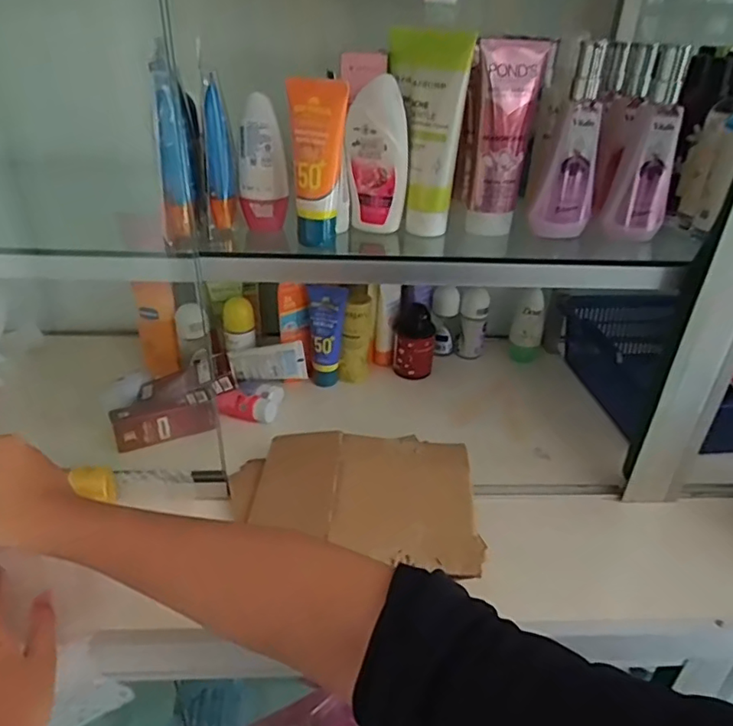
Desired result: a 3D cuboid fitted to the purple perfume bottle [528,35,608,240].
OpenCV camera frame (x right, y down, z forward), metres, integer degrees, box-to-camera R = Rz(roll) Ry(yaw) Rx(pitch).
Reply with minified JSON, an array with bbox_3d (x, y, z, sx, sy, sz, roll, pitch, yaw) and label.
[{"bbox_3d":[0.183,-0.187,0.498,0.046,0.153,0.024,19,36,23],"label":"purple perfume bottle"}]

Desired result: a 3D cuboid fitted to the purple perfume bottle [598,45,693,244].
[{"bbox_3d":[0.249,-0.189,0.503,0.050,0.151,0.040,15,34,16],"label":"purple perfume bottle"}]

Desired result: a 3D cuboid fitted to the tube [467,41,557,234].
[{"bbox_3d":[0.118,-0.195,0.505,0.056,0.153,0.039,11,33,11],"label":"tube"}]

